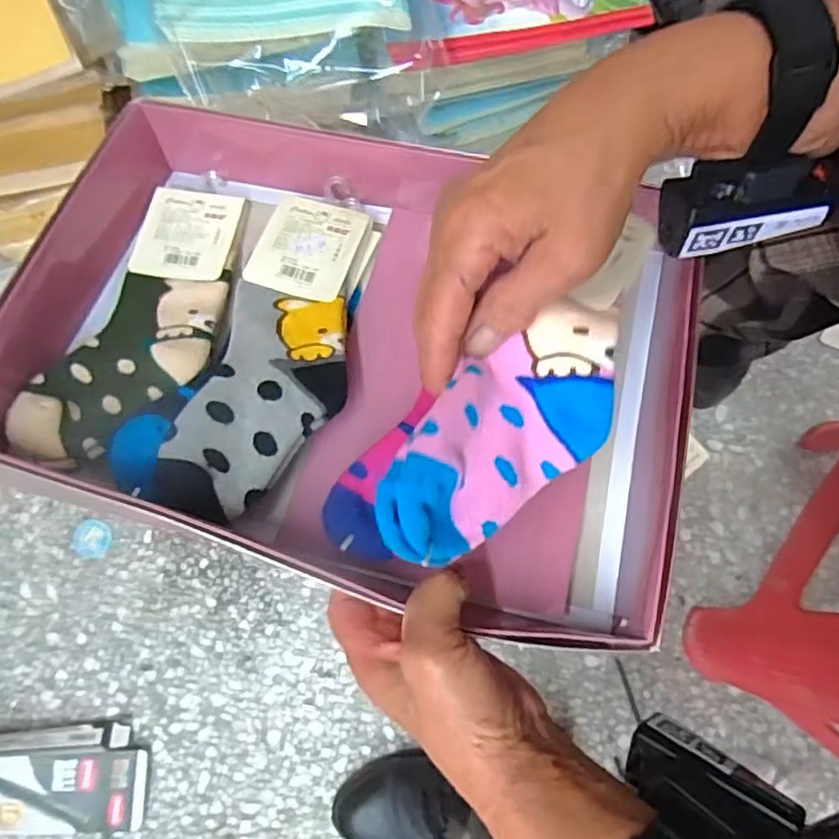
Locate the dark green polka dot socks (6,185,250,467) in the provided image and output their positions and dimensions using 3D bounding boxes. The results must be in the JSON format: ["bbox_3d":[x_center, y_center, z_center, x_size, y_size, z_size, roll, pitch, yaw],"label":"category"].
[{"bbox_3d":[-0.163,-0.064,0.396,0.081,0.016,0.208,14,61,5],"label":"dark green polka dot socks"}]

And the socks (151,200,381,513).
[{"bbox_3d":[-0.080,-0.042,0.378,0.079,0.018,0.212,13,63,5],"label":"socks"}]

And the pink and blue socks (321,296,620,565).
[{"bbox_3d":[0.028,0.009,0.274,0.144,0.030,0.060,-37,78,-17],"label":"pink and blue socks"}]

